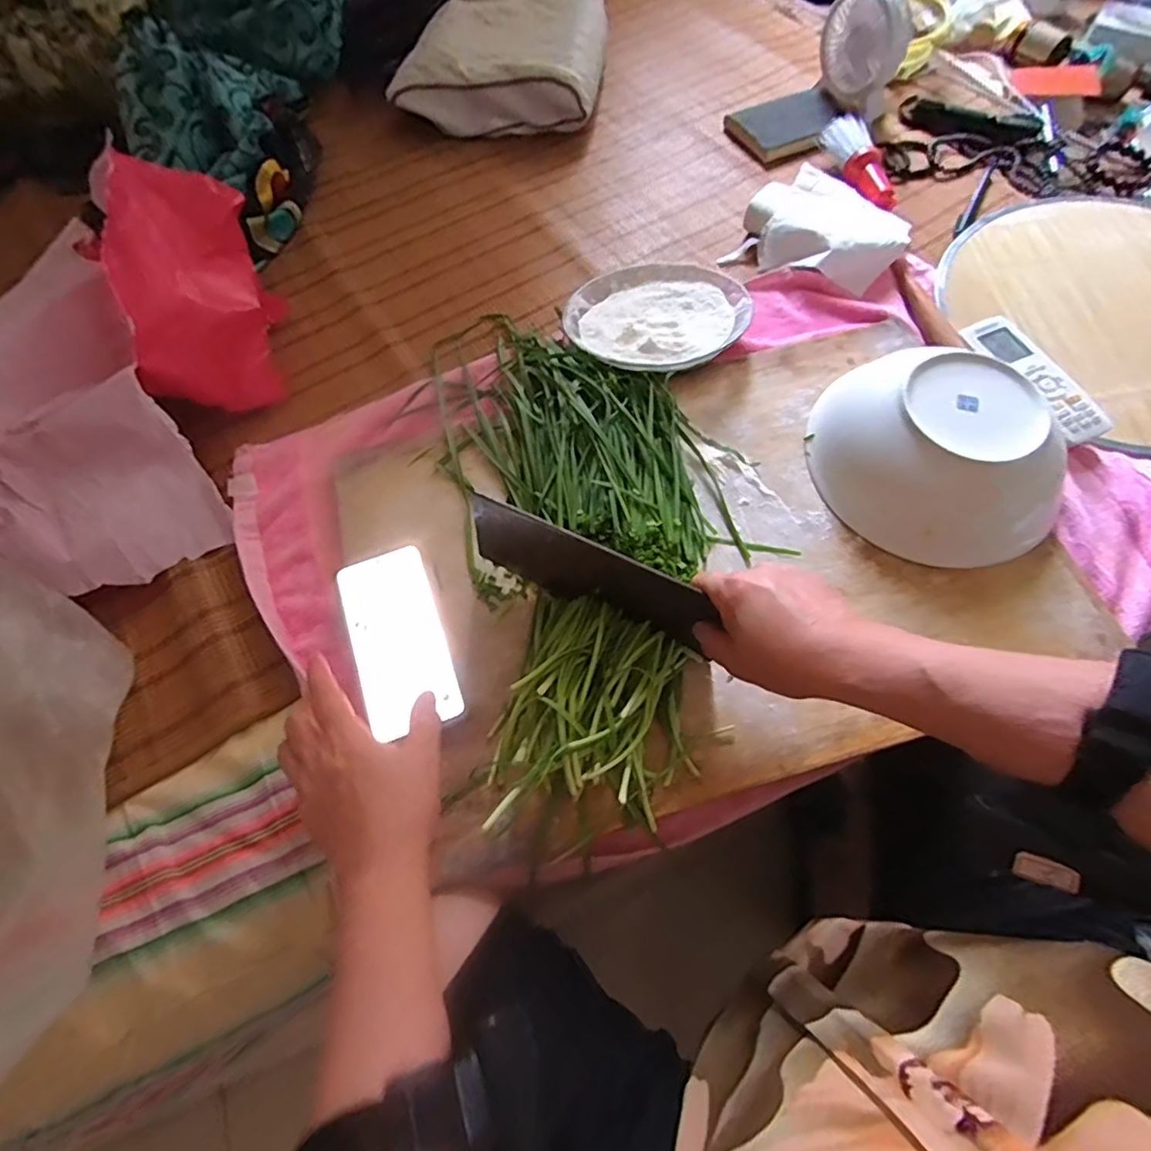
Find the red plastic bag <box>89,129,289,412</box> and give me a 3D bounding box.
[{"bbox_3d":[-0.373,-0.281,0.575,0.108,0.138,0.239,-16,64,-7],"label":"red plastic bag"}]

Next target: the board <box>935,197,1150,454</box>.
[{"bbox_3d":[0.590,-0.279,0.601,0.326,0.029,0.326,-23,65,-10],"label":"board"}]

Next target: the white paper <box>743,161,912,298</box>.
[{"bbox_3d":[0.275,-0.382,0.650,0.174,0.046,0.138,23,66,12],"label":"white paper"}]

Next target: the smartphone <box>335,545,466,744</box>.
[{"bbox_3d":[-0.141,0.048,0.460,0.072,0.013,0.146,-18,65,-9],"label":"smartphone"}]

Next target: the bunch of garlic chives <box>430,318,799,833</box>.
[{"bbox_3d":[0.013,-0.068,0.500,0.227,0.045,0.476,-11,64,-4],"label":"bunch of garlic chives"}]

